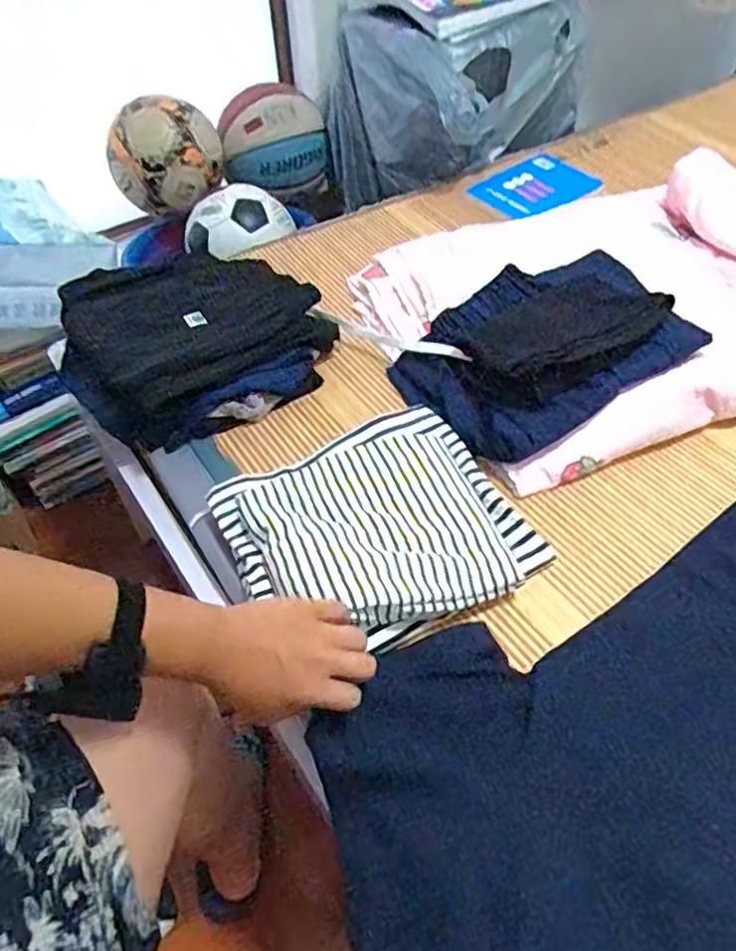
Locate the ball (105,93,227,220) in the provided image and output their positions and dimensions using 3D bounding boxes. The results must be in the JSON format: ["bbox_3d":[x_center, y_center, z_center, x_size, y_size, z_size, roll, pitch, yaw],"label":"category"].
[{"bbox_3d":[-0.342,-0.545,1.139,0.175,0.187,0.191,-11,49,-8],"label":"ball"}]

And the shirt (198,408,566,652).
[{"bbox_3d":[0.006,0.041,0.644,0.264,0.059,0.230,-22,53,-17],"label":"shirt"}]

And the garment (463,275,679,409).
[{"bbox_3d":[0.213,-0.161,0.738,0.211,0.023,0.135,-28,53,0],"label":"garment"}]

